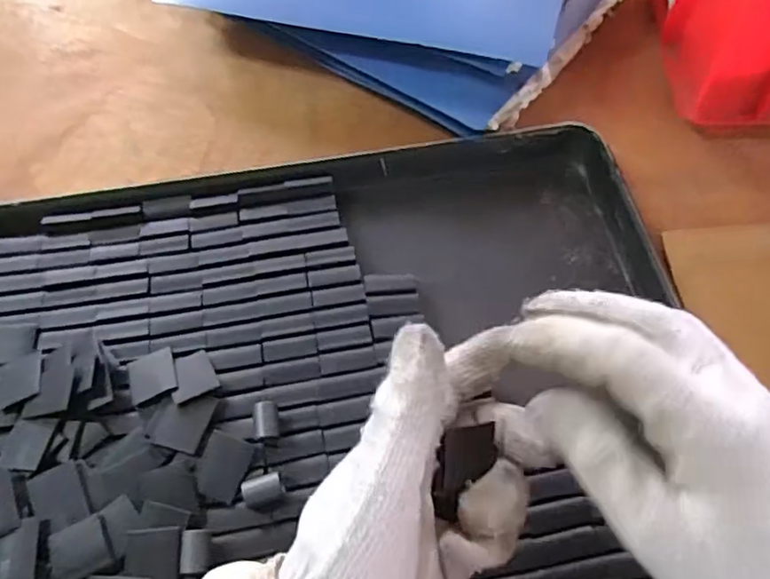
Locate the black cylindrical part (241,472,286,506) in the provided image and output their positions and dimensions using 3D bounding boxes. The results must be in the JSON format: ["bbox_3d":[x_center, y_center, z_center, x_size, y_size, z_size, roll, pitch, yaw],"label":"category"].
[{"bbox_3d":[-0.063,0.105,0.323,0.020,0.013,0.013,-14,60,-9],"label":"black cylindrical part"}]

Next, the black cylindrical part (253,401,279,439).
[{"bbox_3d":[-0.065,0.073,0.344,0.013,0.010,0.021,-7,59,-5],"label":"black cylindrical part"}]

